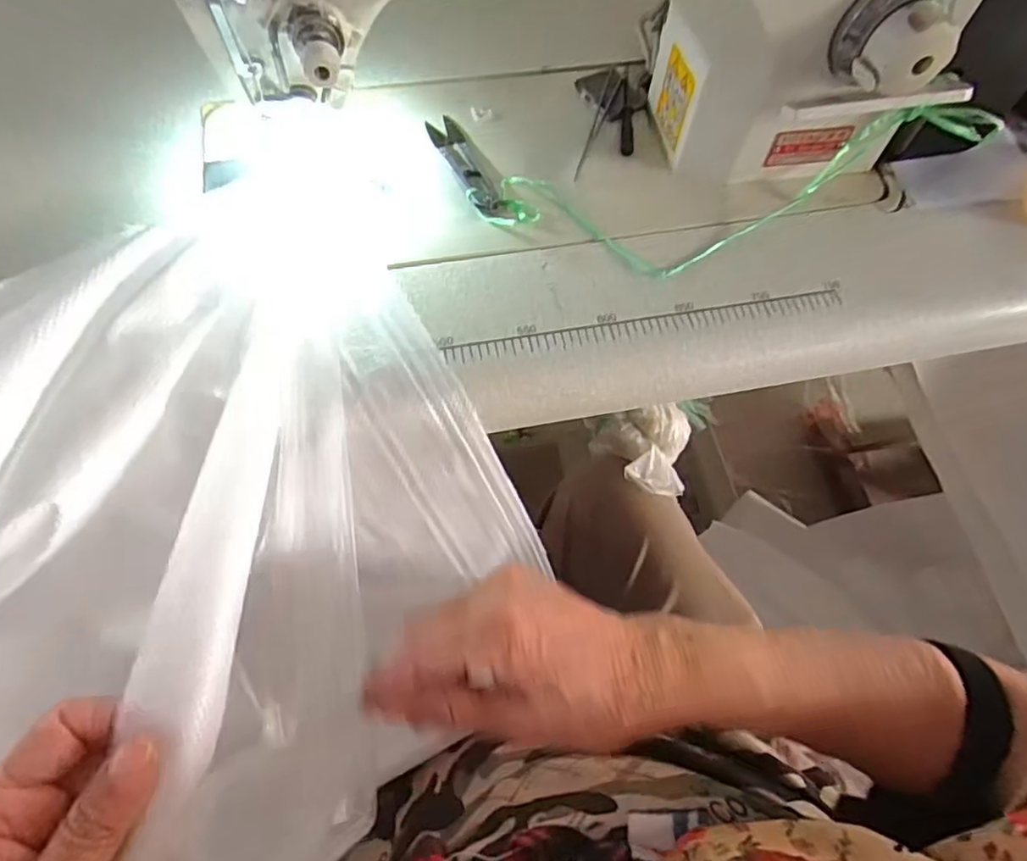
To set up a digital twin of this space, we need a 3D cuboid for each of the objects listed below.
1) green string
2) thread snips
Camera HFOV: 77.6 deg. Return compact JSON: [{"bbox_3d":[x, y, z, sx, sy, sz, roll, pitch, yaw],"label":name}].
[{"bbox_3d":[0.144,-0.151,0.414,0.320,0.053,0.091,-12,62,4],"label":"green string"},{"bbox_3d":[-0.030,-0.180,0.435,0.022,0.004,0.109,-22,65,-15],"label":"thread snips"}]

